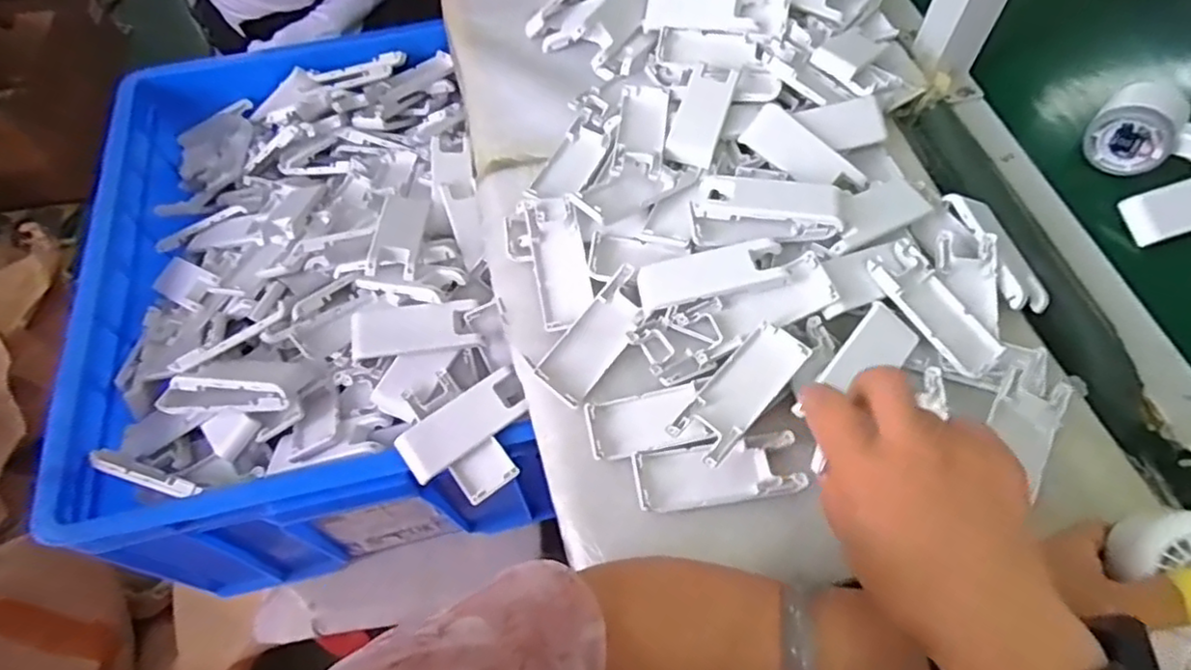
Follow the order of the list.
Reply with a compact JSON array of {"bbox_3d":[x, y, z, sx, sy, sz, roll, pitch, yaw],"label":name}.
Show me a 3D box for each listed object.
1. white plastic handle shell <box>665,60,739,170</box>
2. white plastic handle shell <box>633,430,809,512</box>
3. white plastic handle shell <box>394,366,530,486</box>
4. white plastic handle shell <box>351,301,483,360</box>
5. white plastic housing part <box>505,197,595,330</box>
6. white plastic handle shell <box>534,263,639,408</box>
[{"bbox_3d":[0.086,-0.178,0.529,0.037,0.017,0.091,16,63,12],"label":"white plastic handle shell"},{"bbox_3d":[0.078,0.087,0.420,0.103,0.015,0.039,-9,61,-2],"label":"white plastic handle shell"},{"bbox_3d":[-0.098,0.067,0.487,0.097,0.011,0.039,-35,83,-11],"label":"white plastic handle shell"},{"bbox_3d":[-0.141,-0.005,0.513,0.096,0.011,0.039,-9,87,-4],"label":"white plastic handle shell"},{"bbox_3d":[-0.035,-0.055,0.492,0.054,0.026,0.105,-10,61,-3],"label":"white plastic housing part"},{"bbox_3d":[0.002,0.000,0.461,0.038,0.022,0.100,34,68,20],"label":"white plastic handle shell"}]

